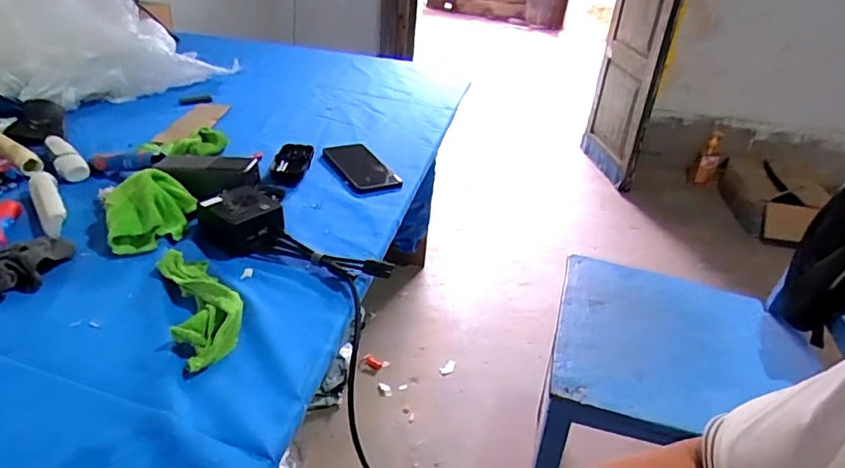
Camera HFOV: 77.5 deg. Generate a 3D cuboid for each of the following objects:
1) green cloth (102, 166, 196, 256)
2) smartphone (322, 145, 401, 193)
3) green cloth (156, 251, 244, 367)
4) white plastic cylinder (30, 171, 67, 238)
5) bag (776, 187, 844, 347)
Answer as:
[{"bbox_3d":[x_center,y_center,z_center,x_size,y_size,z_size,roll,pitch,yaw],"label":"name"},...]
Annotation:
[{"bbox_3d":[-0.327,-0.027,0.635,0.092,0.029,0.106,8,65,-31],"label":"green cloth"},{"bbox_3d":[-0.099,-0.111,0.865,0.081,0.014,0.161,-14,36,-28],"label":"smartphone"},{"bbox_3d":[-0.223,0.066,0.528,0.061,0.032,0.163,-14,36,-29],"label":"green cloth"},{"bbox_3d":[-0.473,-0.043,0.664,0.029,0.026,0.155,-18,38,-33],"label":"white plastic cylinder"},{"bbox_3d":[0.624,-0.022,0.756,0.145,0.328,0.101,-21,40,-36],"label":"bag"}]

